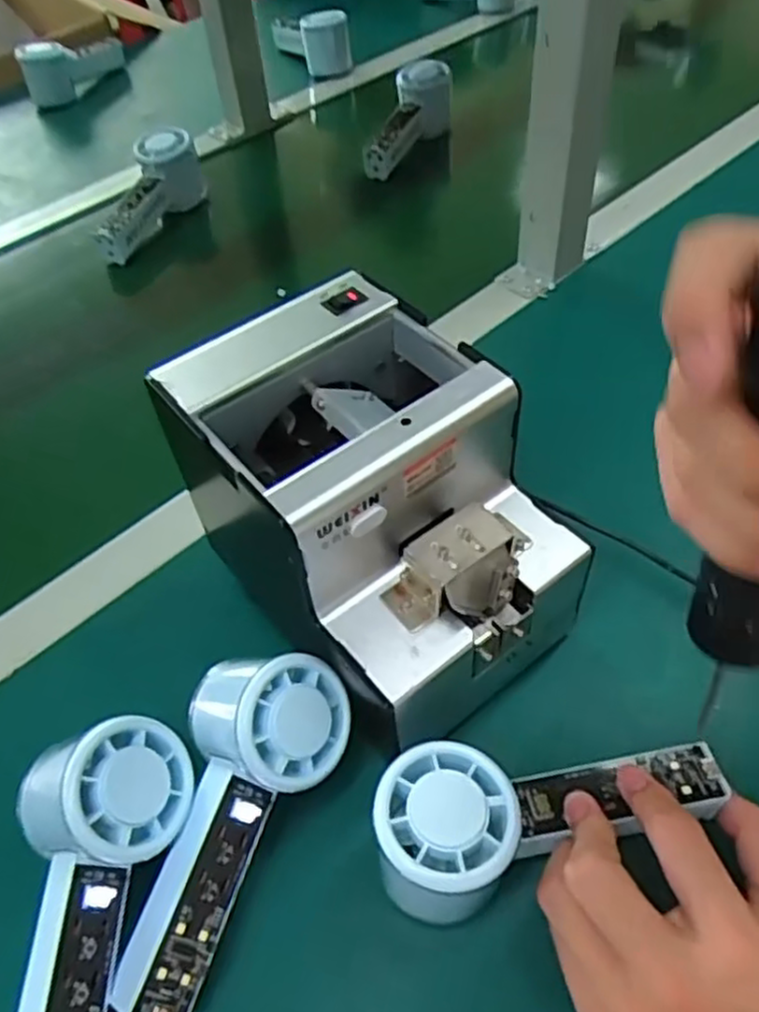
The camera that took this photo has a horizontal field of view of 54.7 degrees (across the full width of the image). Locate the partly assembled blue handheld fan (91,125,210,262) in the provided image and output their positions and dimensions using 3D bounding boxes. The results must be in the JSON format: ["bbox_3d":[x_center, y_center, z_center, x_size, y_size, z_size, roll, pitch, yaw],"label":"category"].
[{"bbox_3d":[-0.231,-0.298,0.725,0.049,0.070,0.152,17,68,19],"label":"partly assembled blue handheld fan"}]

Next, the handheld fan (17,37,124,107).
[{"bbox_3d":[-0.391,-0.573,0.953,0.046,0.073,0.152,30,59,23],"label":"handheld fan"}]

